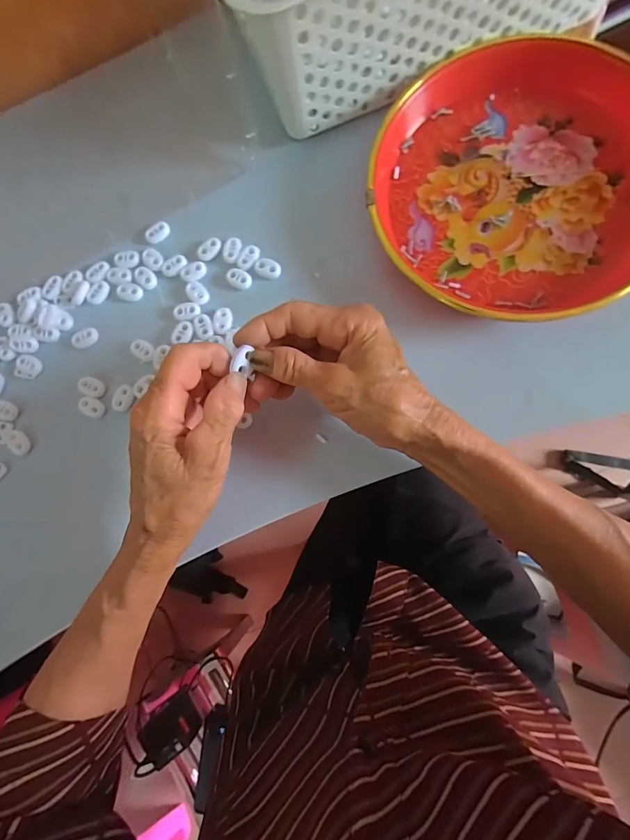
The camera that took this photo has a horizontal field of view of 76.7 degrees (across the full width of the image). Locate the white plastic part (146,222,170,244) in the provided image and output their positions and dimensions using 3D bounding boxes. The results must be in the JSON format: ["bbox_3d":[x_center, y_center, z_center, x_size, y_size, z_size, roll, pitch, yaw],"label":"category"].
[{"bbox_3d":[-0.135,-0.161,0.341,0.022,0.004,0.016,-44,80,-1],"label":"white plastic part"}]

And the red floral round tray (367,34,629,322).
[{"bbox_3d":[0.156,-0.188,0.301,0.215,0.027,0.219,-1,82,6],"label":"red floral round tray"}]

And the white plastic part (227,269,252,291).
[{"bbox_3d":[-0.063,-0.117,0.330,0.021,0.004,0.015,30,86,9],"label":"white plastic part"}]

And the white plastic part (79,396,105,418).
[{"bbox_3d":[-0.181,-0.010,0.324,0.019,0.010,0.013,34,87,9],"label":"white plastic part"}]

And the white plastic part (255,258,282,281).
[{"bbox_3d":[-0.039,-0.125,0.328,0.022,0.004,0.016,19,85,8],"label":"white plastic part"}]

